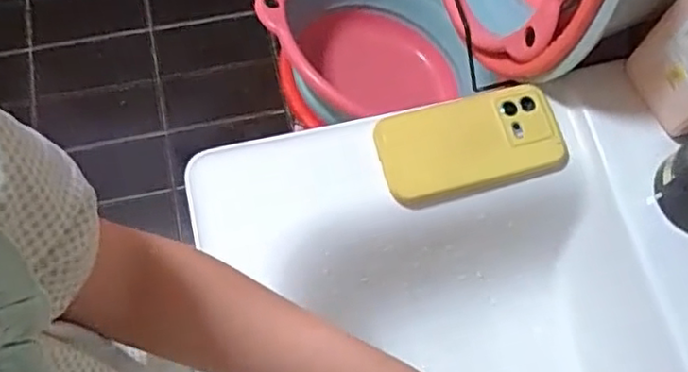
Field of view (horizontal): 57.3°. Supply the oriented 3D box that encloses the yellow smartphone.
[{"bbox_3d":[0.118,-0.040,0.588,0.168,0.011,0.089,-15,71,-7],"label":"yellow smartphone"}]

